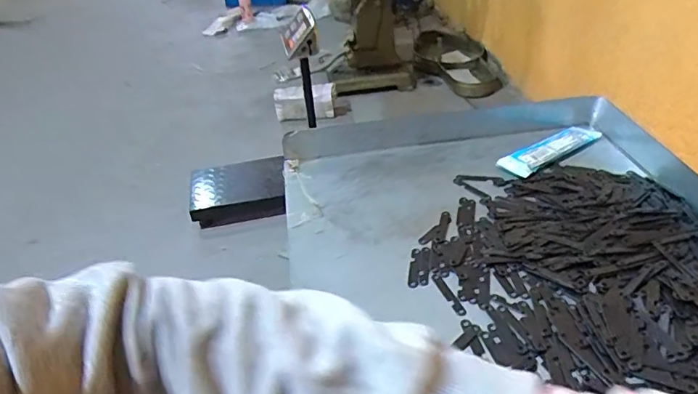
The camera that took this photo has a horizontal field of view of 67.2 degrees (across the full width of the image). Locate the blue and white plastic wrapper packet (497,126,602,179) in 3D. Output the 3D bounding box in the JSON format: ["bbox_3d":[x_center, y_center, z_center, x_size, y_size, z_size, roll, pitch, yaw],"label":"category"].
[{"bbox_3d":[0.238,-0.058,0.619,0.136,0.011,0.039,-24,38,-26],"label":"blue and white plastic wrapper packet"}]

